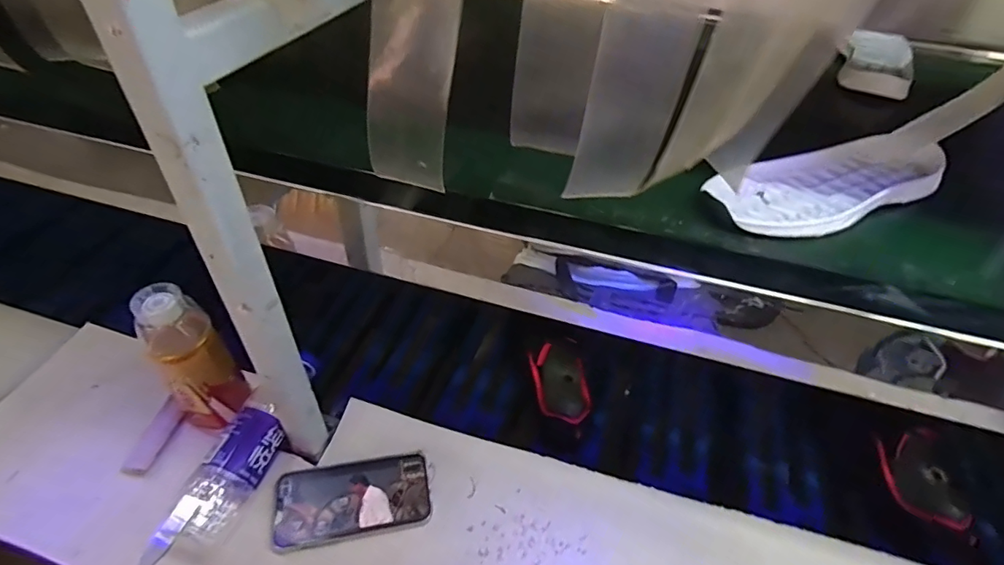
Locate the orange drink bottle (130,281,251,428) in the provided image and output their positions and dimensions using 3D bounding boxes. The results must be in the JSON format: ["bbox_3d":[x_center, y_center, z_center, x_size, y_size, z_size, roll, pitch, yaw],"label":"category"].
[{"bbox_3d":[-0.335,0.088,0.557,0.066,0.179,0.074,-28,53,-29],"label":"orange drink bottle"}]

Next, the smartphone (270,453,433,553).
[{"bbox_3d":[-0.161,0.235,0.554,0.160,0.013,0.082,-6,45,-10],"label":"smartphone"}]

